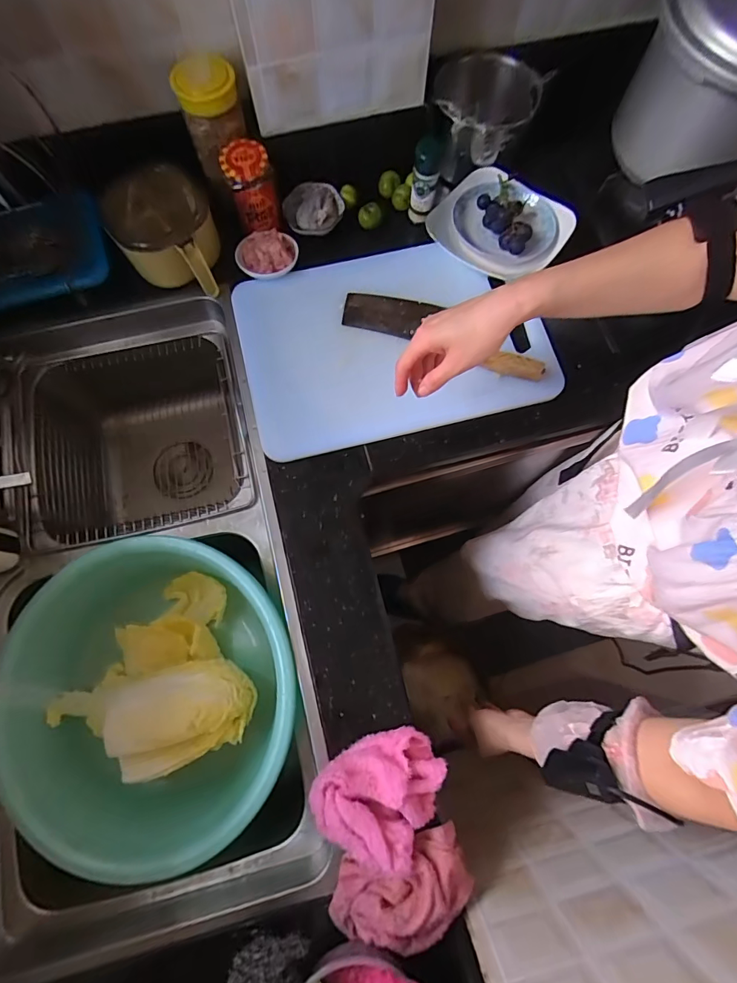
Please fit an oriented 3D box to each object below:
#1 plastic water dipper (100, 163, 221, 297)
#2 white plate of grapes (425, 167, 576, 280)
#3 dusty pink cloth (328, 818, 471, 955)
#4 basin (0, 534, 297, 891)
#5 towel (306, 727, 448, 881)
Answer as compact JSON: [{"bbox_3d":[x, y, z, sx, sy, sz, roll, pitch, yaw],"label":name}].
[{"bbox_3d":[-0.302,-0.391,0.652,0.136,0.083,0.186,-25,76,-7],"label":"plastic water dipper"},{"bbox_3d":[0.203,-0.407,0.664,0.183,0.036,0.175,33,76,9],"label":"white plate of grapes"},{"bbox_3d":[0.036,0.421,0.461,0.145,0.043,0.087,-12,74,-4],"label":"dusty pink cloth"},{"bbox_3d":[-0.259,0.261,0.584,0.341,0.135,0.342,0,74,0],"label":"basin"},{"bbox_3d":[0.012,0.323,0.482,0.120,0.038,0.131,31,76,8],"label":"towel"}]

